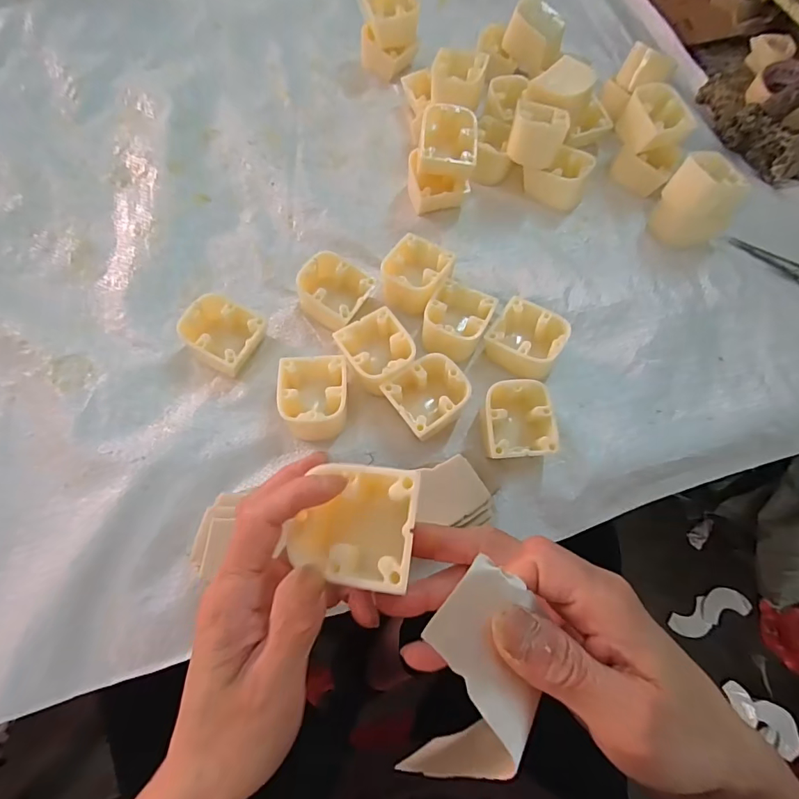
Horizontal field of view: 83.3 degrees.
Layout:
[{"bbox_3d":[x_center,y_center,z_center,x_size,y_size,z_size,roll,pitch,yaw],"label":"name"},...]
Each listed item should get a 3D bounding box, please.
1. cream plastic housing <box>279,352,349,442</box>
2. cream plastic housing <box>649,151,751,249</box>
[{"bbox_3d":[-0.064,-0.002,0.339,0.049,0.027,0.063,-4,68,-4],"label":"cream plastic housing"},{"bbox_3d":[0.271,-0.180,0.406,0.065,0.065,0.050,-10,68,-7],"label":"cream plastic housing"}]

